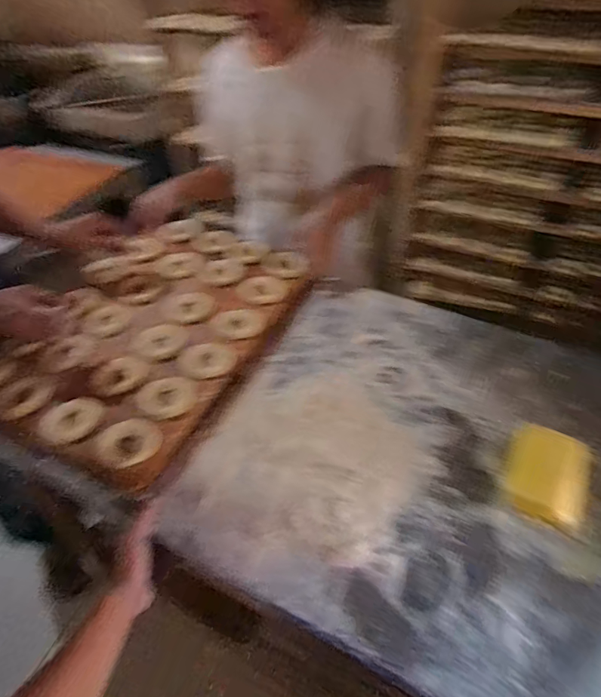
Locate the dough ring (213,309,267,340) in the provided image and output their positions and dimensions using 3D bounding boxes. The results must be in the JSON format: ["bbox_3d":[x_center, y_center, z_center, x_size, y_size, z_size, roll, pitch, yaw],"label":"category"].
[{"bbox_3d":[-0.117,-0.051,0.865,0.095,0.018,0.067,-12,47,-9],"label":"dough ring"}]

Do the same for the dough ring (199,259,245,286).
[{"bbox_3d":[-0.172,-0.169,0.992,0.092,0.015,0.092,-1,46,1],"label":"dough ring"}]

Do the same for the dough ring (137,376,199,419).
[{"bbox_3d":[-0.217,0.078,0.740,0.093,0.022,0.075,-24,50,-19],"label":"dough ring"}]

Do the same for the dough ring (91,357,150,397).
[{"bbox_3d":[-0.311,0.044,0.774,0.091,0.020,0.069,-30,52,-24],"label":"dough ring"}]

